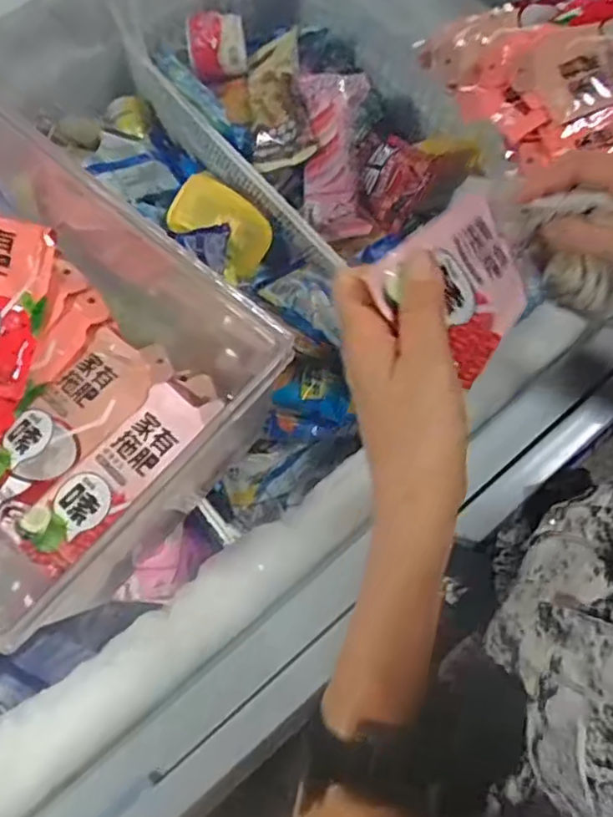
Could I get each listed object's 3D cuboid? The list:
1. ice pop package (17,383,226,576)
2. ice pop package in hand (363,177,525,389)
[{"bbox_3d":[-0.124,0.040,0.425,0.050,0.012,0.149,39,76,10],"label":"ice pop package"},{"bbox_3d":[0.091,-0.074,0.339,0.073,0.013,0.139,50,52,-8],"label":"ice pop package in hand"}]

